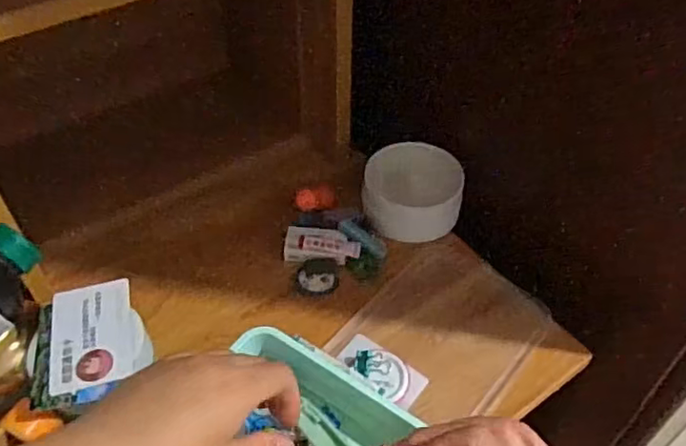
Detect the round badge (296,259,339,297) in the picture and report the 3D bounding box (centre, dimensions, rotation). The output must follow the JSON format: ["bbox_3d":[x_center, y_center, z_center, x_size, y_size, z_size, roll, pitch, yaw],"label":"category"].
[{"bbox_3d":[-0.022,0.048,0.543,0.038,0.010,0.034,-3,47,-4],"label":"round badge"}]

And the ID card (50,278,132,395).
[{"bbox_3d":[-0.178,0.077,0.429,0.053,0.004,0.085,-10,48,-11],"label":"ID card"}]

